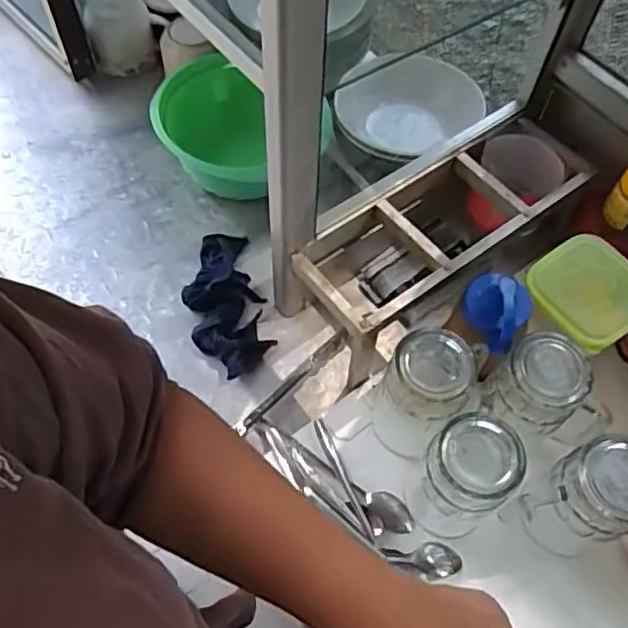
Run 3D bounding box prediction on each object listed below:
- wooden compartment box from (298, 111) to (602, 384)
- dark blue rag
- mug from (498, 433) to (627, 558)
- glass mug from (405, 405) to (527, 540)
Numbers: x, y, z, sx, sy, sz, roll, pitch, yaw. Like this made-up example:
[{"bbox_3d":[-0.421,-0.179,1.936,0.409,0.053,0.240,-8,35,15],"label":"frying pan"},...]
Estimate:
[{"bbox_3d":[0.126,-0.075,0.662,0.311,0.124,0.120,-31,66,-19],"label":"wooden compartment box"},{"bbox_3d":[-0.093,-0.016,0.673,0.078,0.033,0.171,-14,61,-11],"label":"dark blue rag"},{"bbox_3d":[0.221,0.152,0.525,0.085,0.129,0.064,-15,62,-12],"label":"mug"},{"bbox_3d":[0.122,0.132,0.535,0.068,0.130,0.076,32,63,15],"label":"glass mug"}]

